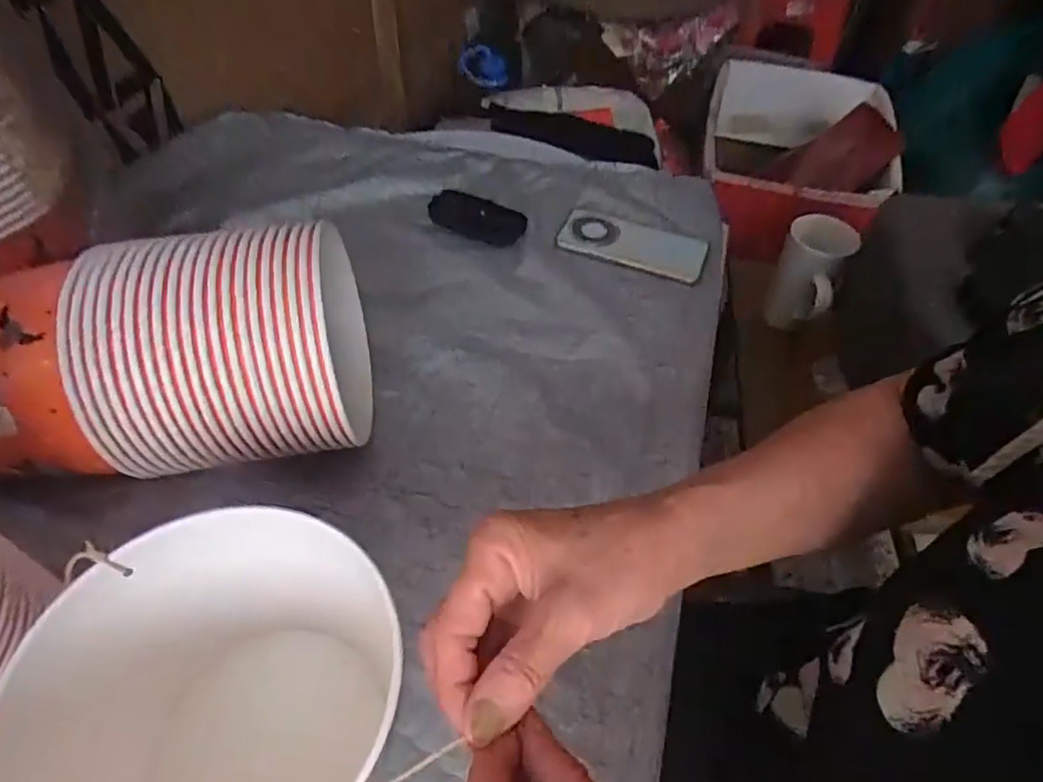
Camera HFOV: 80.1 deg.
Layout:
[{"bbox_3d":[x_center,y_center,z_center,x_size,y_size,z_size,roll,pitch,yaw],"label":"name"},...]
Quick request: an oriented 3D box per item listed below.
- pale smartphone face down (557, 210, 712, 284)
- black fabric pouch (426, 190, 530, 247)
[{"bbox_3d":[0.128,-0.170,0.710,0.165,0.010,0.081,13,51,5],"label":"pale smartphone face down"},{"bbox_3d":[-0.047,-0.198,0.699,0.103,0.022,0.051,16,51,7],"label":"black fabric pouch"}]

